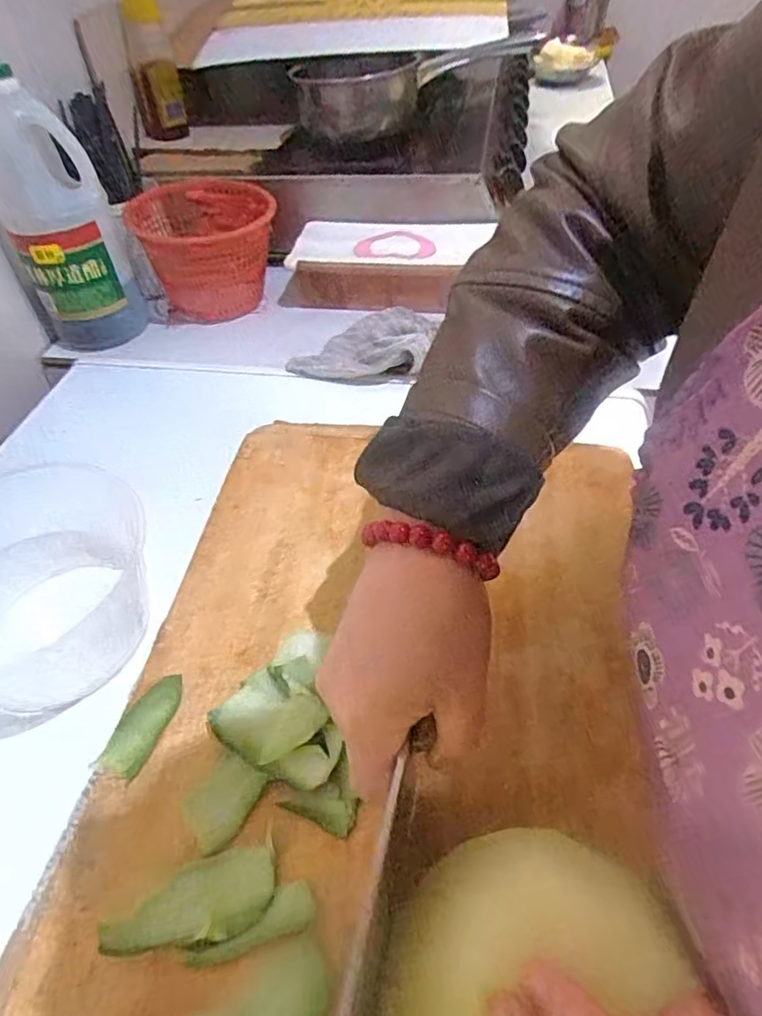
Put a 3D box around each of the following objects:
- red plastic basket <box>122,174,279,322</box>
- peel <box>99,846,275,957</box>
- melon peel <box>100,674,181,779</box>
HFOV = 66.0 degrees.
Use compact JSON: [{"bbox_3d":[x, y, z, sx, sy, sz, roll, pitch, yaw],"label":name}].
[{"bbox_3d":[-0.230,-0.343,0.796,0.181,0.126,0.185,-14,49,-8],"label":"red plastic basket"},{"bbox_3d":[-0.094,0.194,0.289,0.082,0.010,0.037,-13,49,-7],"label":"peel"},{"bbox_3d":[-0.143,0.128,0.353,0.028,0.008,0.060,18,52,19],"label":"melon peel"}]

